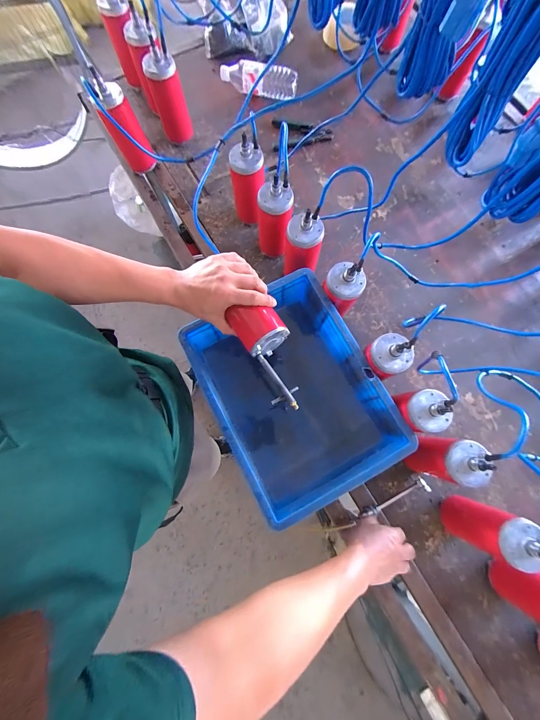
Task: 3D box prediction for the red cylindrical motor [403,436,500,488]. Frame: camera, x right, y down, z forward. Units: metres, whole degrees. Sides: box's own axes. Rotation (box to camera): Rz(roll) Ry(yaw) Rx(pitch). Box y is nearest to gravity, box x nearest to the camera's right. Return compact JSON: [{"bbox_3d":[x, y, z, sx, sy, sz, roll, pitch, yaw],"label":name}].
[{"bbox_3d":[0.330,0.185,0.512,0.071,0.164,0.074,0,78,0],"label":"red cylindrical motor"}]

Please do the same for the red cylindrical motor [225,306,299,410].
[{"bbox_3d":[0.006,-0.009,0.472,0.076,0.062,0.179,-24,88,-5],"label":"red cylindrical motor"}]

